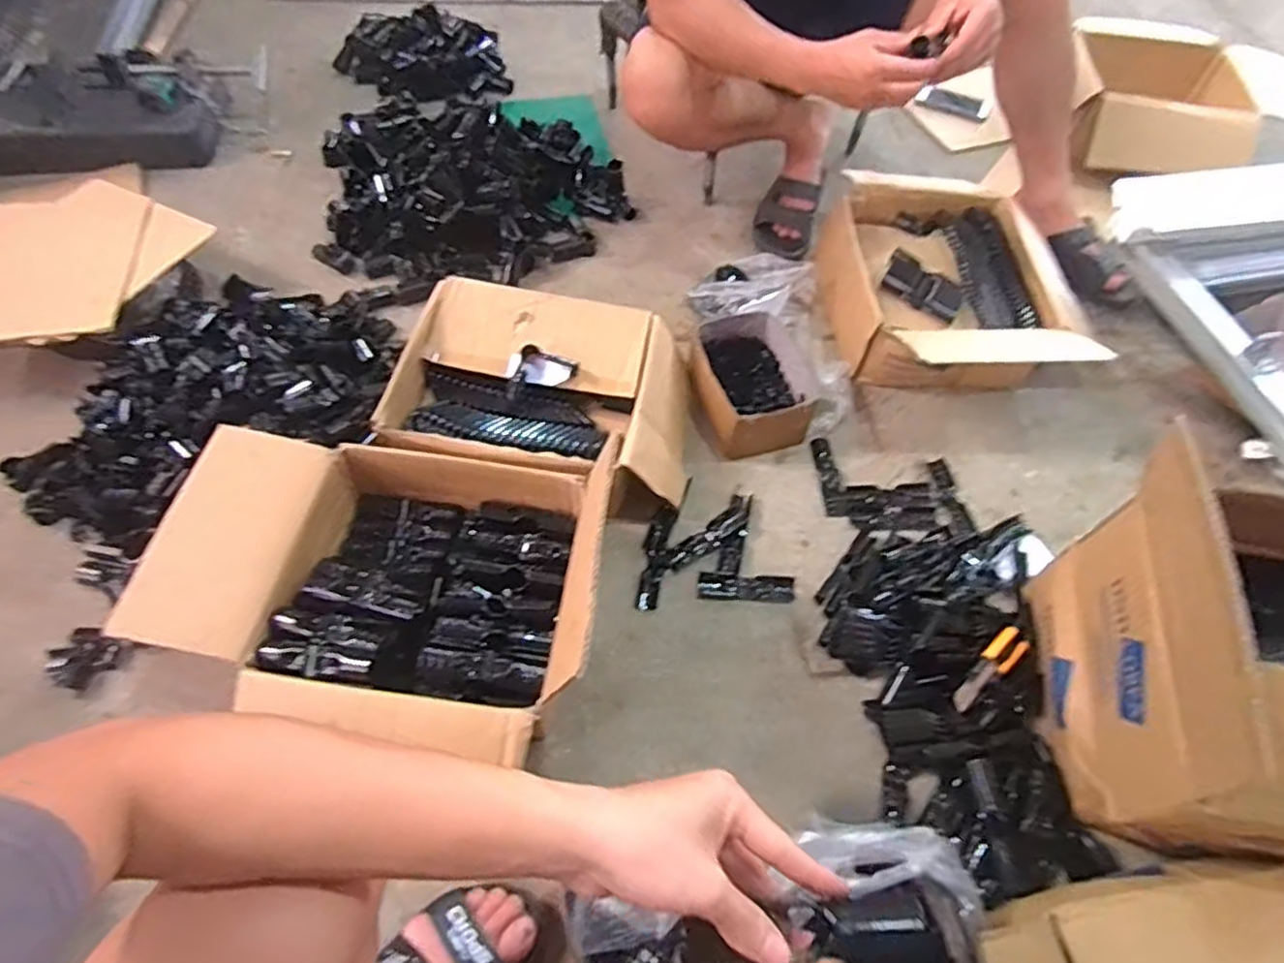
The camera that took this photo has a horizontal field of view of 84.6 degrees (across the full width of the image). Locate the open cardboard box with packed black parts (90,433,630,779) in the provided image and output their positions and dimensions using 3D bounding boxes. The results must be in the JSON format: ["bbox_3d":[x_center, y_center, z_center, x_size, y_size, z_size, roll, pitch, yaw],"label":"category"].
[{"bbox_3d":[-0.297,0.107,0.818,0.440,0.149,0.303,7,58,0],"label":"open cardboard box with packed black parts"}]

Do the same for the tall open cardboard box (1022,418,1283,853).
[{"bbox_3d":[0.611,0.176,0.690,0.313,0.332,0.332,12,58,3],"label":"tall open cardboard box"}]

